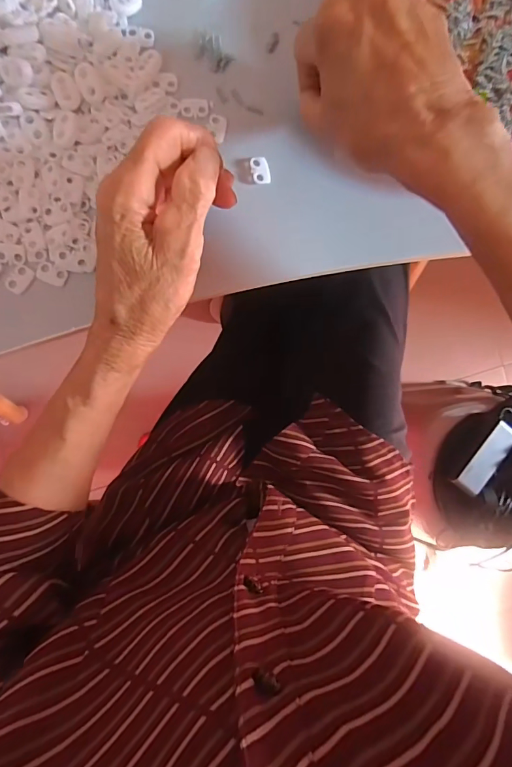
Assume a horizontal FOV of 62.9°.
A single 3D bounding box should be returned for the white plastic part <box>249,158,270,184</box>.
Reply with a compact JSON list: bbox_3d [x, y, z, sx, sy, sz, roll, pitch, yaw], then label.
[{"bbox_3d":[0.003,-0.145,0.284,0.013,0.004,0.018,-10,91,-6],"label":"white plastic part"}]

